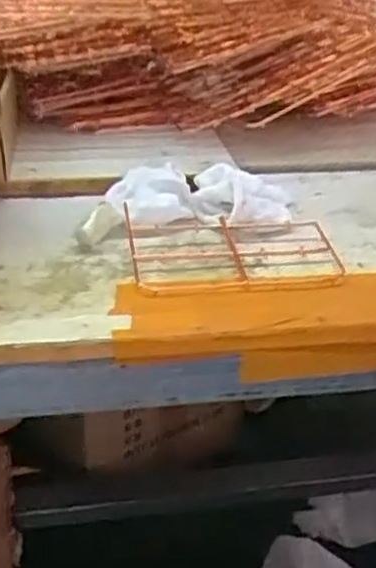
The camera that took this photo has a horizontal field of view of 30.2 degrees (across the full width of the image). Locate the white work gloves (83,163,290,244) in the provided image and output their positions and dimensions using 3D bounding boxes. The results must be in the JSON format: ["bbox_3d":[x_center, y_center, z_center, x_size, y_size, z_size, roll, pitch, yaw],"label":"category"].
[{"bbox_3d":[0.003,-0.082,0.656,0.203,0.038,0.098,-4,31,-10],"label":"white work gloves"}]

